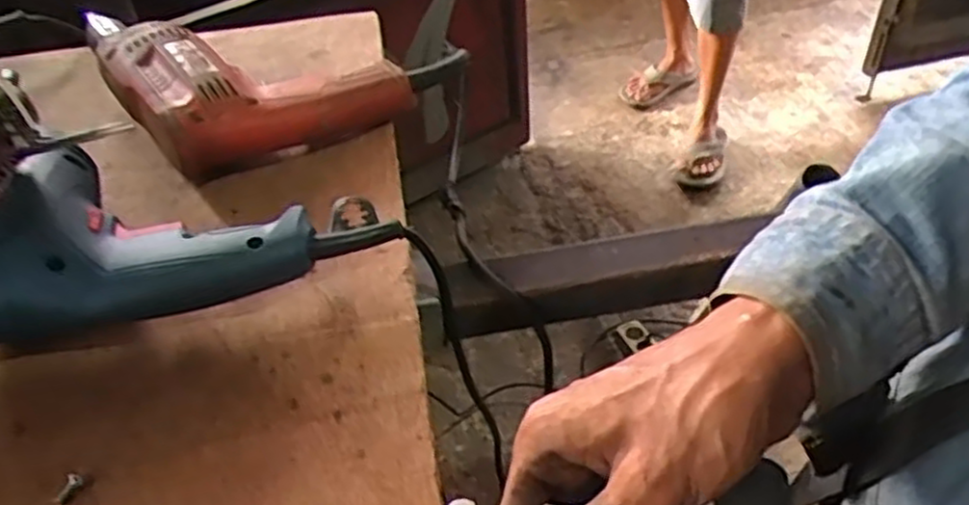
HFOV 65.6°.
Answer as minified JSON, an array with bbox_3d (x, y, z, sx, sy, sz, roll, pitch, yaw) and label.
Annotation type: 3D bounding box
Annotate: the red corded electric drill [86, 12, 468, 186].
[{"bbox_3d":[-0.161,-0.158,0.582,0.240,0.064,0.227,-28,48,-22],"label":"red corded electric drill"}]

